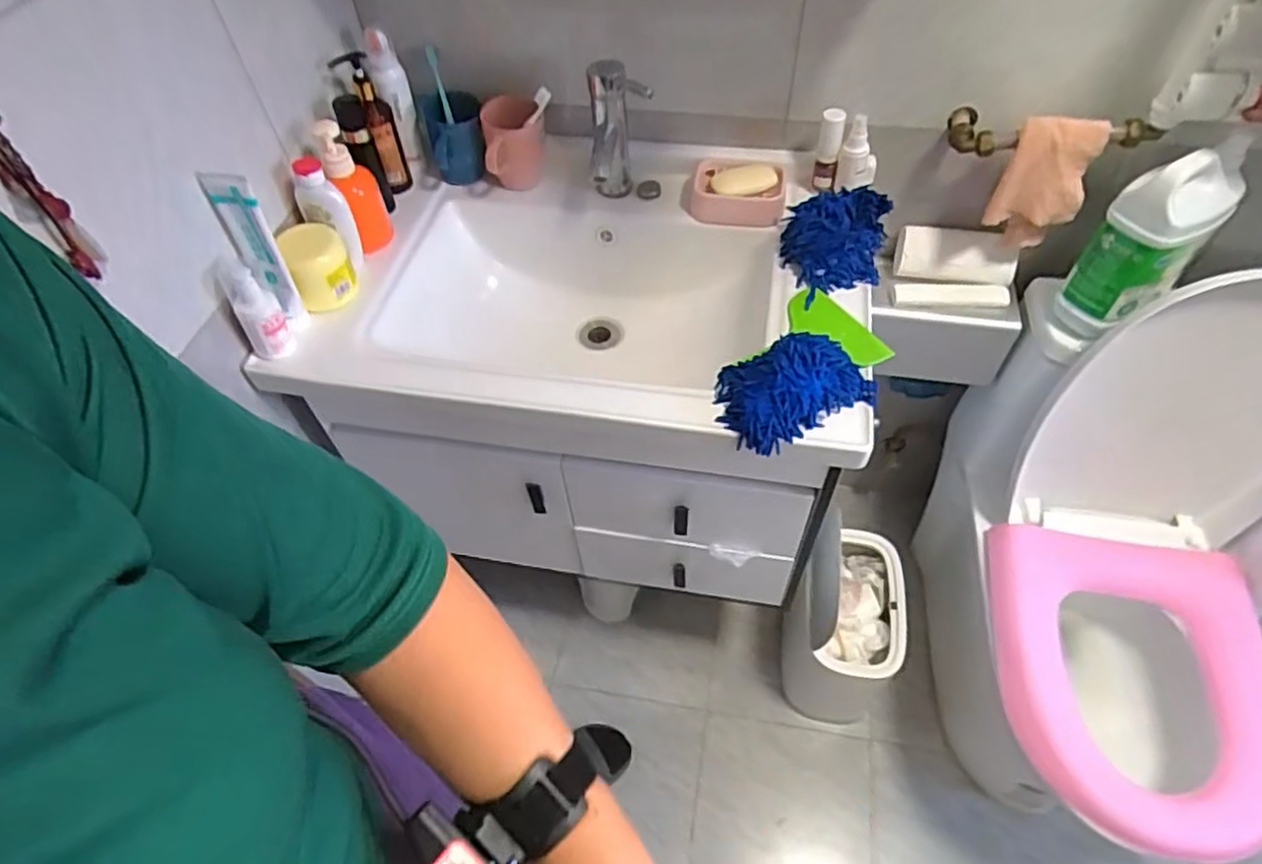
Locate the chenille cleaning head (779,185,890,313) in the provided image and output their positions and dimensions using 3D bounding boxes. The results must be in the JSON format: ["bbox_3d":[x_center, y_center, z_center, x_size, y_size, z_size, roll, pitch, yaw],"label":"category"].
[{"bbox_3d":[0.244,-0.226,0.849,0.122,0.053,0.162,12,55,11],"label":"chenille cleaning head"}]

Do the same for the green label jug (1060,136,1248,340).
[{"bbox_3d":[0.614,-0.226,0.830,0.119,0.222,0.099,-21,56,-13],"label":"green label jug"}]

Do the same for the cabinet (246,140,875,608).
[{"bbox_3d":[-0.029,-0.104,1.031,0.644,0.411,0.484,9,55,9],"label":"cabinet"}]

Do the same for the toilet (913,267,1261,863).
[{"bbox_3d":[0.705,0.220,0.996,0.354,0.797,0.649,2,54,4],"label":"toilet"}]

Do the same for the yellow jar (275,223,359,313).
[{"bbox_3d":[-0.373,-0.200,0.843,0.068,0.078,0.072,-23,56,-14],"label":"yellow jar"}]

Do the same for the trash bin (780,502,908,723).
[{"bbox_3d":[0.364,0.300,1.179,0.167,0.384,0.255,8,54,8],"label":"trash bin"}]

